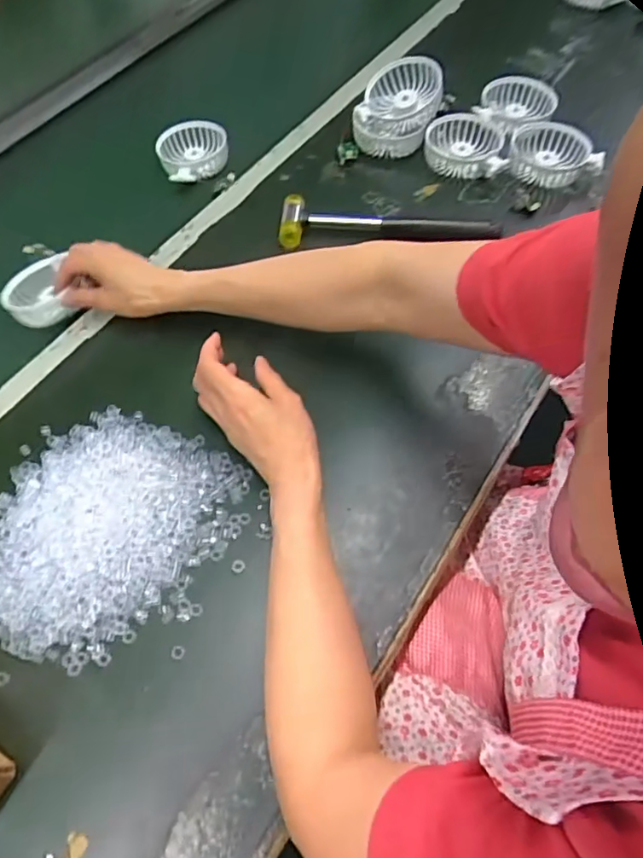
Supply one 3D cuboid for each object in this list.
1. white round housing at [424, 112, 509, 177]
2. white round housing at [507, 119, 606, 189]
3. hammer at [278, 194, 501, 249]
[{"bbox_3d":[0.173,-0.343,0.673,0.093,0.029,0.093,-2,58,3],"label":"white round housing"},{"bbox_3d":[0.271,-0.329,0.669,0.095,0.034,0.107,-5,58,0],"label":"white round housing"},{"bbox_3d":[0.075,-0.231,0.616,0.238,0.029,0.053,2,59,4],"label":"hammer"}]

